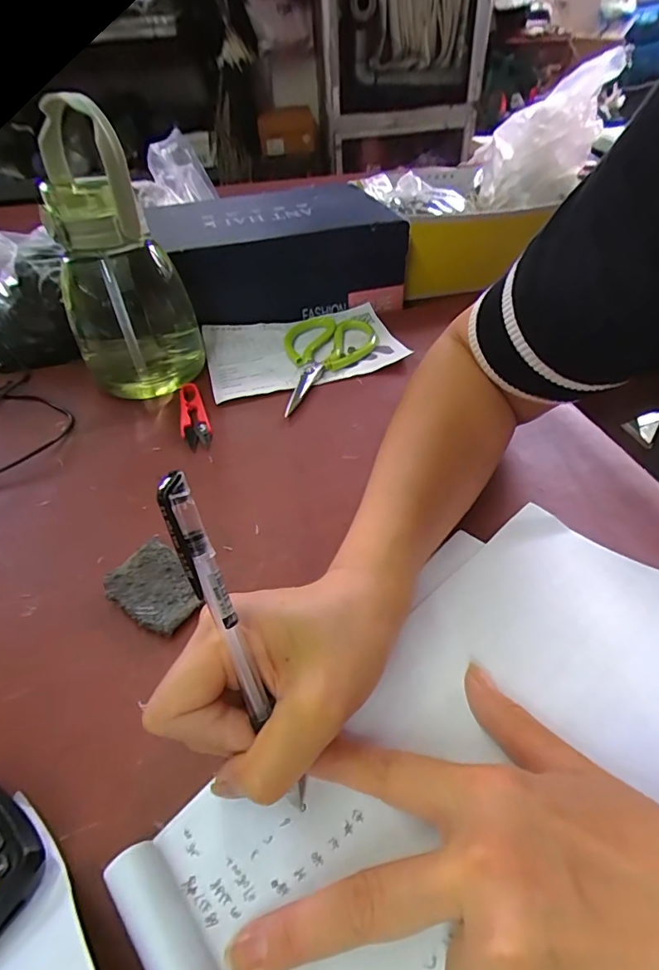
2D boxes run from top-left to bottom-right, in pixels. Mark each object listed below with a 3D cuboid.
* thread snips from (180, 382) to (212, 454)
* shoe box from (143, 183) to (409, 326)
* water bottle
[{"bbox_3d":[-0.131,-0.067,0.464,0.026,0.009,0.100,-17,43,-13],"label":"thread snips"},{"bbox_3d":[-0.063,-0.304,0.644,0.296,0.109,0.208,-18,43,-14],"label":"shoe box"},{"bbox_3d":[-0.203,-0.210,0.460,0.116,0.235,0.089,-14,42,-10],"label":"water bottle"}]

